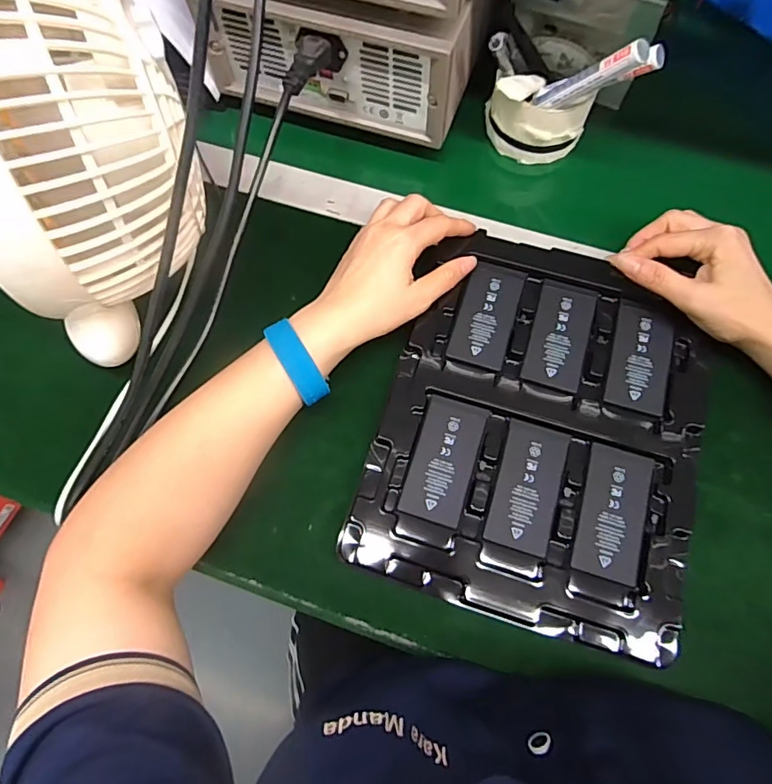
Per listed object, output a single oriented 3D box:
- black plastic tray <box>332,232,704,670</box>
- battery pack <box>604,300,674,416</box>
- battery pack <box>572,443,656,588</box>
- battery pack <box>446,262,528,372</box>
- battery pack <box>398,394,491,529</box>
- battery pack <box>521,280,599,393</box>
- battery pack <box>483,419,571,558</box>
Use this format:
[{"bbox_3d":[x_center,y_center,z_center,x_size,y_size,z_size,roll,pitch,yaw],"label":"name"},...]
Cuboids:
[{"bbox_3d":[0.110,0.020,0.363,0.221,0.019,0.269,15,72,6],"label":"black plastic tray"},{"bbox_3d":[0.189,-0.027,0.374,0.042,0.007,0.085,14,72,6],"label":"battery pack"},{"bbox_3d":[0.154,0.081,0.340,0.045,0.005,0.086,15,72,6],"label":"battery pack"},{"bbox_3d":[0.078,-0.059,0.388,0.043,0.005,0.087,17,72,7],"label":"battery pack"},{"bbox_3d":[0.041,0.046,0.353,0.044,0.004,0.087,17,72,7],"label":"battery pack"},{"bbox_3d":[0.133,-0.045,0.380,0.045,0.004,0.085,15,72,6],"label":"battery pack"},{"bbox_3d":[0.098,0.064,0.348,0.044,0.005,0.087,16,72,6],"label":"battery pack"}]

